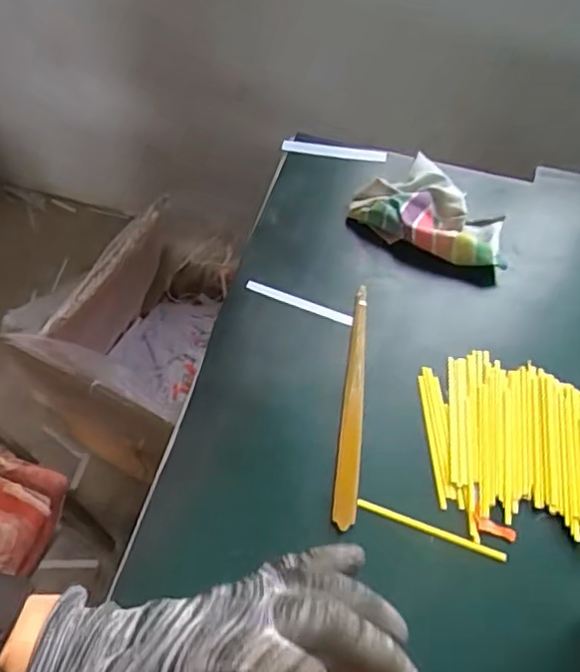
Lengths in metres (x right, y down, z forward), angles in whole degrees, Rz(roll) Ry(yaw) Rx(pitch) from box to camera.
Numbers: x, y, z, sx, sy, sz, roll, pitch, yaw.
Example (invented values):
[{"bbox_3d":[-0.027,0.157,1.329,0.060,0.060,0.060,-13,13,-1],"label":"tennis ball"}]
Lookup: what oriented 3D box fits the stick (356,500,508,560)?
[{"bbox_3d":[0.102,0.141,0.450,0.110,0.004,0.007,19,58,9],"label":"stick"}]

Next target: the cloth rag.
[{"bbox_3d":[0.144,-0.115,0.605,0.142,0.033,0.102,39,63,21],"label":"cloth rag"}]

